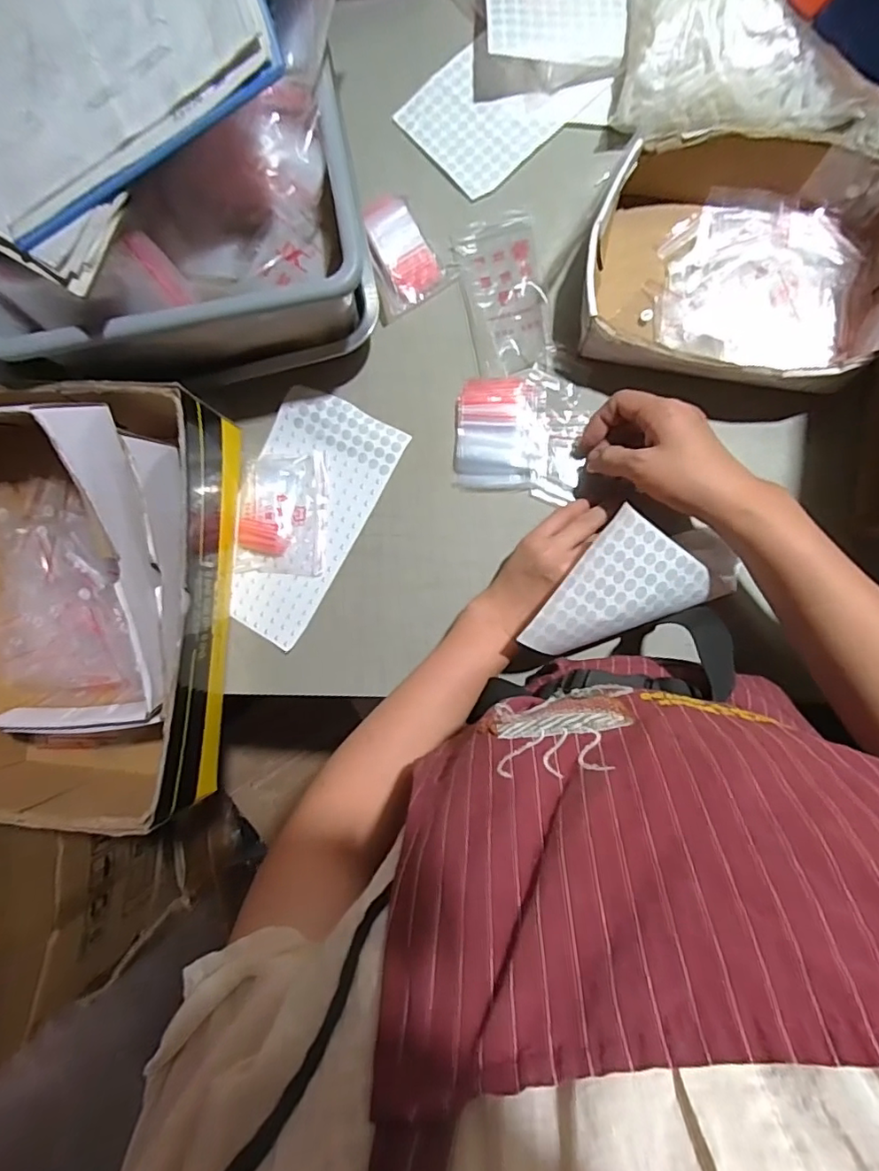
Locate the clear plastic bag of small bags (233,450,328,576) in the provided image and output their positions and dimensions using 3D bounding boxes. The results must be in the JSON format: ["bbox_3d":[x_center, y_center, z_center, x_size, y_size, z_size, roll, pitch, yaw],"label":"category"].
[{"bbox_3d":[-0.151,-0.068,0.509,0.087,0.019,0.113,3,89,7],"label":"clear plastic bag of small bags"}]

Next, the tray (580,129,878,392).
[{"bbox_3d":[0.243,-0.255,0.441,0.230,0.065,0.182,14,91,7],"label":"tray"}]

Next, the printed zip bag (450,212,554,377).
[{"bbox_3d":[0.059,-0.266,0.495,0.072,0.008,0.147,-10,88,7],"label":"printed zip bag"}]

